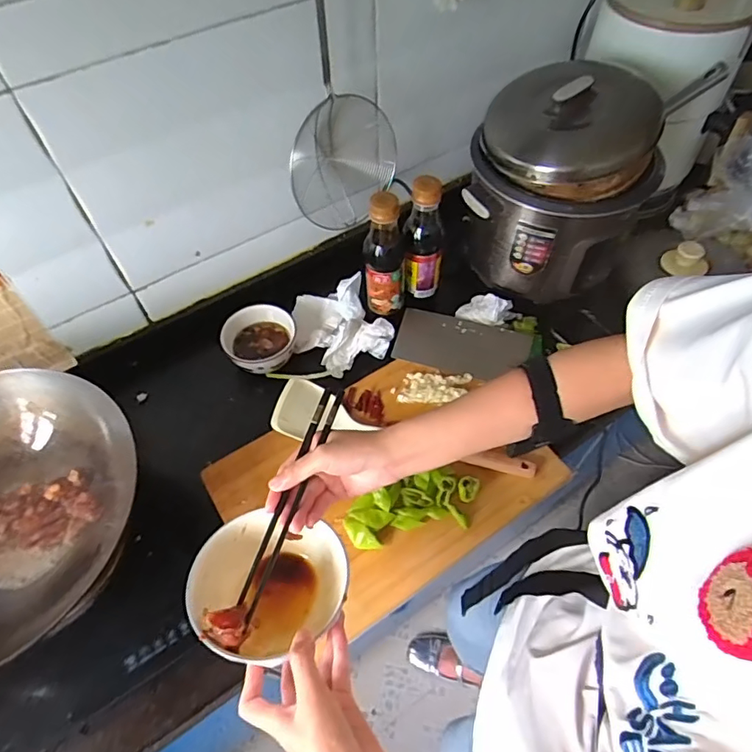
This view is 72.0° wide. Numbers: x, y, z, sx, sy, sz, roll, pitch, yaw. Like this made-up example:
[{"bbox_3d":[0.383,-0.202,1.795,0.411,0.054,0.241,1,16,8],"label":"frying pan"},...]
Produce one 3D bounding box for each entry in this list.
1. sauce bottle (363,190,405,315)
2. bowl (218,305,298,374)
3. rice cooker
[{"bbox_3d":[0.013,-0.192,0.814,0.063,0.205,0.068,0,55,2],"label":"sauce bottle"},{"bbox_3d":[-0.193,-0.060,0.850,0.113,0.050,0.103,-1,55,1],"label":"bowl"},{"bbox_3d":[0.299,-0.322,0.859,0.262,0.288,0.283,19,58,14],"label":"rice cooker"}]

